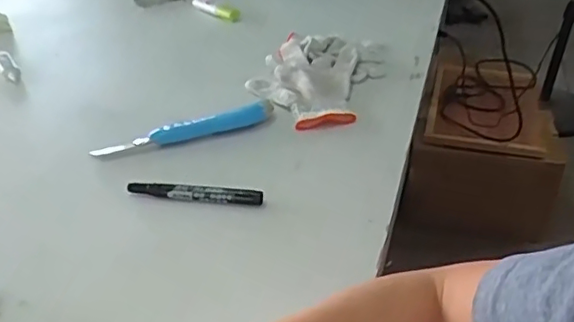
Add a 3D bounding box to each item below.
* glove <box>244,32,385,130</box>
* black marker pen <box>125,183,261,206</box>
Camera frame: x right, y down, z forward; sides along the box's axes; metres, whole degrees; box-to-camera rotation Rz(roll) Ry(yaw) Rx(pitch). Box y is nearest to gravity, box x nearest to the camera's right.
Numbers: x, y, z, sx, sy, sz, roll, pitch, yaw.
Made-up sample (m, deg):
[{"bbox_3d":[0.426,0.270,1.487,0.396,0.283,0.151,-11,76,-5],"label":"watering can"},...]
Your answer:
[{"bbox_3d":[0.035,-0.110,0.756,0.149,0.033,0.202,11,36,18],"label":"glove"},{"bbox_3d":[-0.088,0.031,0.566,0.132,0.015,0.009,6,35,12],"label":"black marker pen"}]

